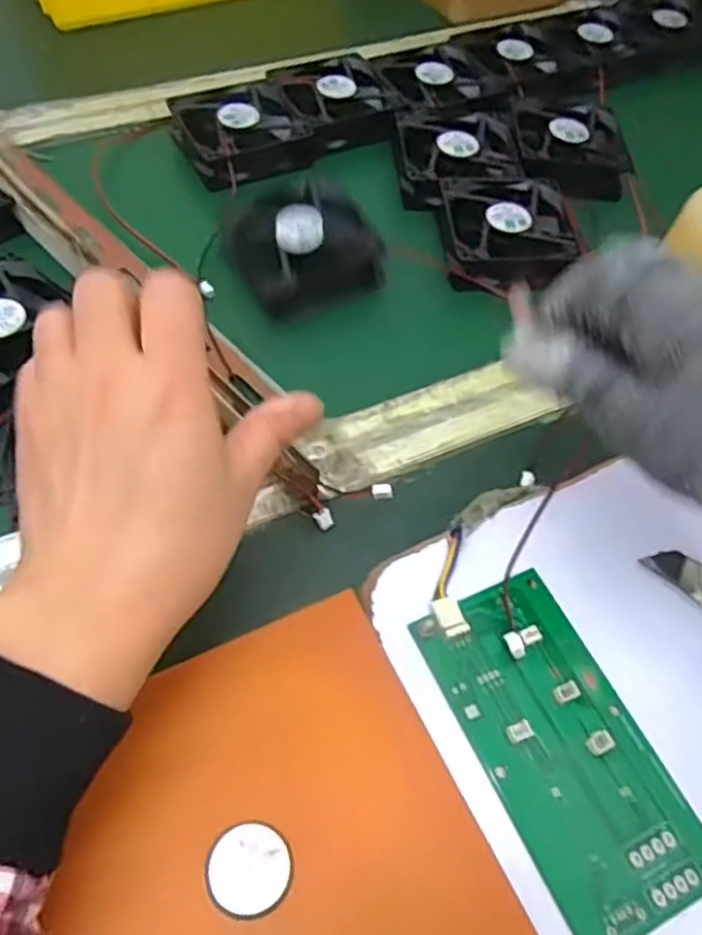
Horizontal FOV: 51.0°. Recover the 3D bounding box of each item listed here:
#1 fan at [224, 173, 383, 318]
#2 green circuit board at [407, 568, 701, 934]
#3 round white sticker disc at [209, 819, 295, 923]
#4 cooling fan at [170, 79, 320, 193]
[{"bbox_3d":[-0.030,-0.141,0.453,0.083,0.029,0.077,-21,59,-18],"label":"fan"},{"bbox_3d":[0.083,0.107,0.290,0.065,0.011,0.133,-20,59,-17],"label":"green circuit board"},{"bbox_3d":[-0.035,0.139,0.255,0.028,0.004,0.029,2,55,-3],"label":"round white sticker disc"},{"bbox_3d":[-0.078,-0.237,0.517,0.084,0.025,0.081,-26,61,-21],"label":"cooling fan"}]

